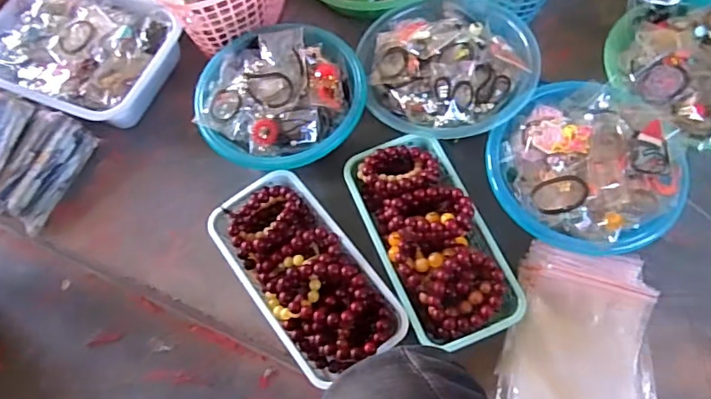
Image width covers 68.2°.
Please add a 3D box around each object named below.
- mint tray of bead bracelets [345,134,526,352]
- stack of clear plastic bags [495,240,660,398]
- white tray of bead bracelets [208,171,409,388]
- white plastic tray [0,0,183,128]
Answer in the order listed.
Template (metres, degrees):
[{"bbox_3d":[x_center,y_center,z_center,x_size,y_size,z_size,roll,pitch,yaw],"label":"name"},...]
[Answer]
[{"bbox_3d":[0.089,0.040,0.624,0.130,0.071,0.260,-21,65,-8],"label":"mint tray of bead bracelets"},{"bbox_3d":[0.253,0.159,0.587,0.156,0.021,0.207,15,75,11],"label":"stack of clear plastic bags"},{"bbox_3d":[-0.063,0.083,0.616,0.124,0.066,0.256,-35,68,-14],"label":"white tray of bead bracelets"},{"bbox_3d":[-0.416,-0.222,0.777,0.284,0.060,0.211,15,65,9],"label":"white plastic tray"}]

